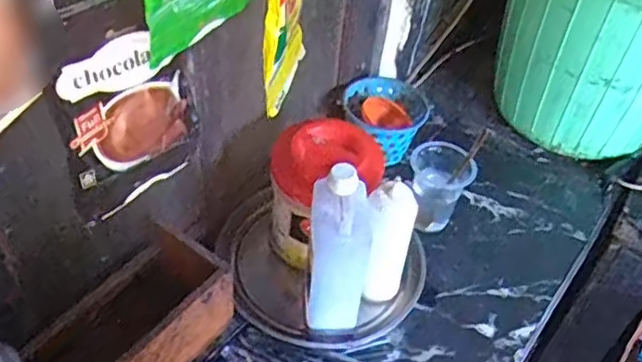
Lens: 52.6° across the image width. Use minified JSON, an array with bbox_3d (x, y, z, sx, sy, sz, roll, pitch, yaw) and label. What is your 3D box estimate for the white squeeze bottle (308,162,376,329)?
[{"bbox_3d":[0.020,0.086,0.768,0.071,0.215,0.094,5,45,-2],"label":"white squeeze bottle"}]

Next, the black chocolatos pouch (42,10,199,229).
[{"bbox_3d":[-0.111,-0.036,0.387,0.020,0.130,0.091,36,52,27],"label":"black chocolatos pouch"}]

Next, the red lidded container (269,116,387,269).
[{"bbox_3d":[0.006,0.018,0.864,0.132,0.157,0.129,3,45,-3],"label":"red lidded container"}]

